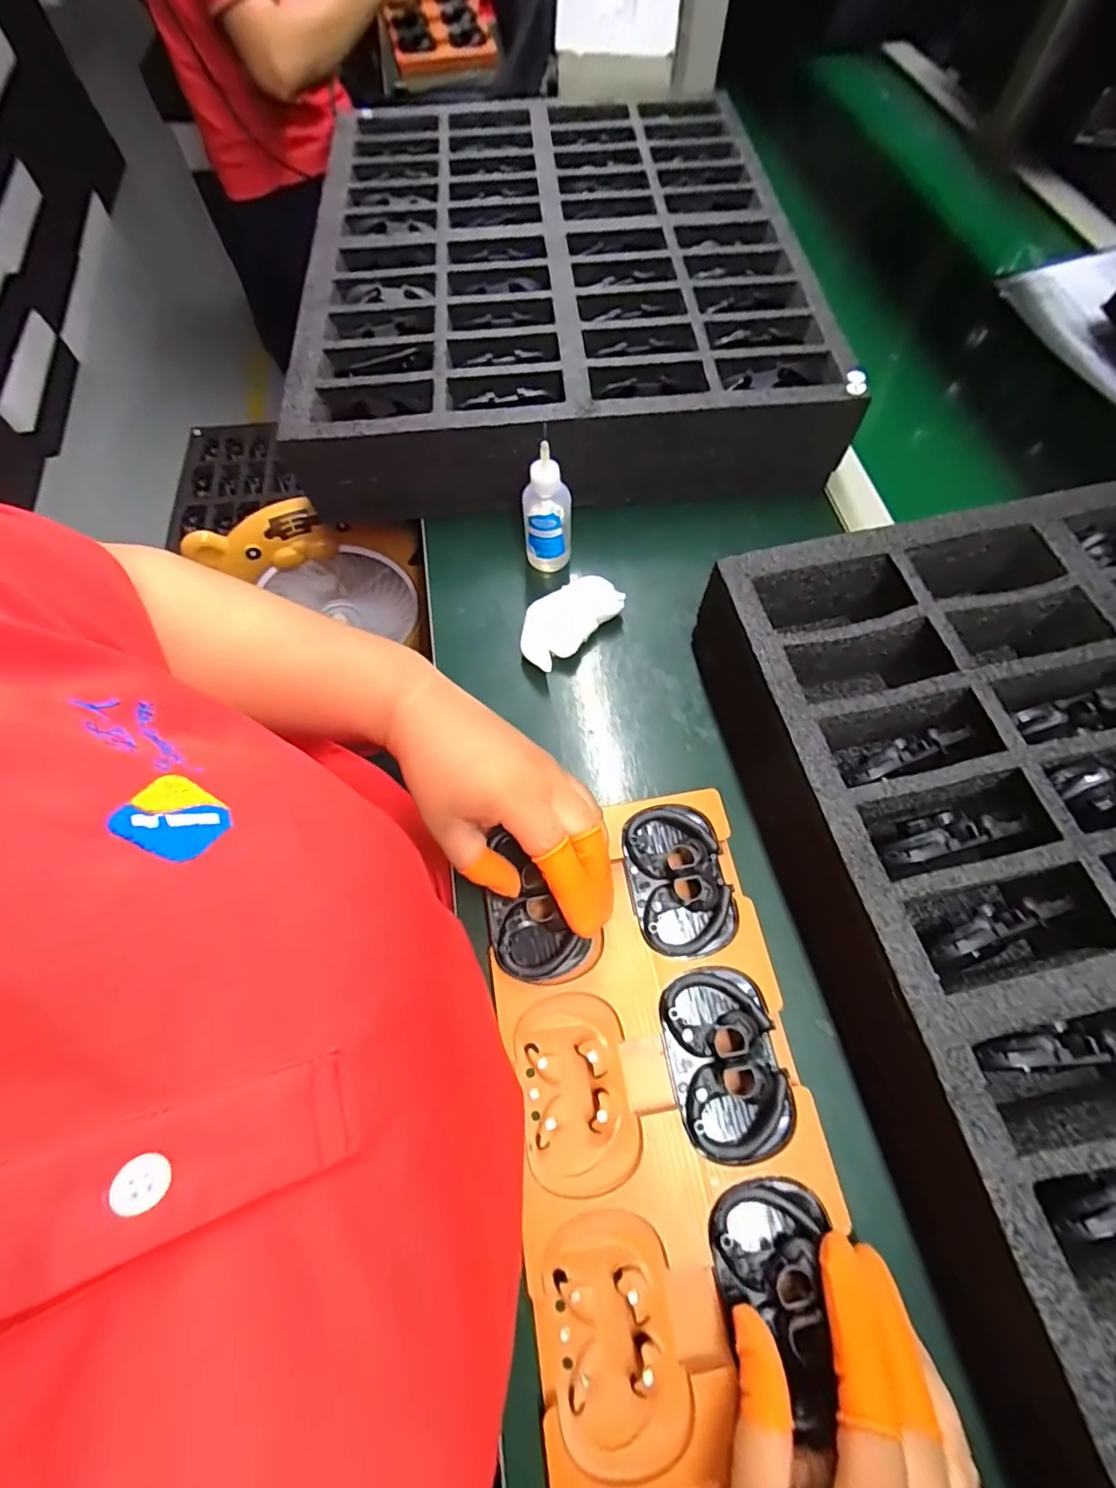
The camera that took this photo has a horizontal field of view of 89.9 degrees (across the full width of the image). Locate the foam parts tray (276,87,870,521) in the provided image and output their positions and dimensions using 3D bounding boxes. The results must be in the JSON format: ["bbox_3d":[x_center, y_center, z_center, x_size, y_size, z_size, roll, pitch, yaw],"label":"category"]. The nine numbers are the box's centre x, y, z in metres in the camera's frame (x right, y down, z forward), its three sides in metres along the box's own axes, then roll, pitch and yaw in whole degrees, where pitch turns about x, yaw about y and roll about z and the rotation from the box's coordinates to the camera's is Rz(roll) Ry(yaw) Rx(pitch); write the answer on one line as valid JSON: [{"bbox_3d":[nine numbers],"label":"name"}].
[{"bbox_3d":[-0.004,-0.456,0.552,0.439,0.089,0.523,-5,64,-1],"label":"foam parts tray"}]

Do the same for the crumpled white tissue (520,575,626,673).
[{"bbox_3d":[0.008,-0.091,0.418,0.086,0.026,0.041,-41,70,-16],"label":"crumpled white tissue"}]

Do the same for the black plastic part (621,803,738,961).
[{"bbox_3d":[0.072,0.082,0.339,0.056,0.025,0.088,-9,65,-3],"label":"black plastic part"}]

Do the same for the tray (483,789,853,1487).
[{"bbox_3d":[0.051,0.179,0.293,0.151,0.026,0.293,-9,65,-3],"label":"tray"}]

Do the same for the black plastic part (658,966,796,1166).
[{"bbox_3d":[0.089,0.168,0.298,0.057,0.022,0.088,-10,65,-3],"label":"black plastic part"}]

